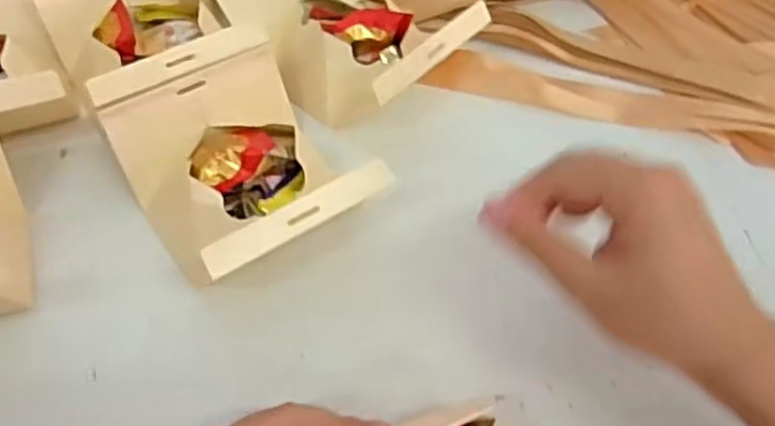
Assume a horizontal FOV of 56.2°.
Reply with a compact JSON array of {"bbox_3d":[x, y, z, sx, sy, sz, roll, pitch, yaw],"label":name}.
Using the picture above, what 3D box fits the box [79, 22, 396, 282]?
[{"bbox_3d":[-0.098,-0.031,0.483,0.125,0.075,0.168,-28,61,-22],"label":"box"}]

